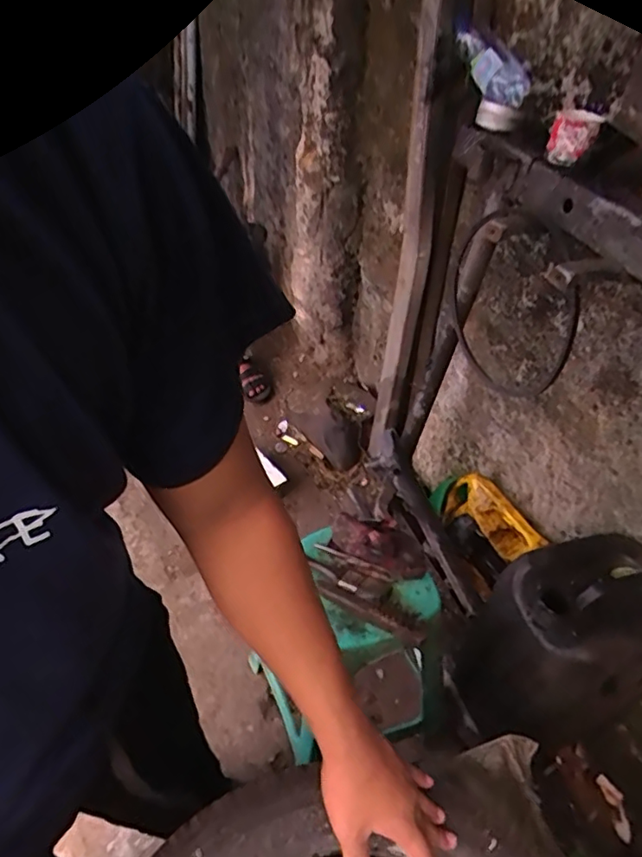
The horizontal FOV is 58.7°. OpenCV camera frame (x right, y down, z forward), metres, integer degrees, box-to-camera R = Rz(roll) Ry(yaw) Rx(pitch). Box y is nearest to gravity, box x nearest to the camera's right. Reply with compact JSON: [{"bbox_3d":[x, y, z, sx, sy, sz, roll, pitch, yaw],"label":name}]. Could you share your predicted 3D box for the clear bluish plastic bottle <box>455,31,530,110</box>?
[{"bbox_3d":[0.283,-0.634,0.990,0.063,0.063,0.222,-11,57,-19],"label":"clear bluish plastic bottle"}]

